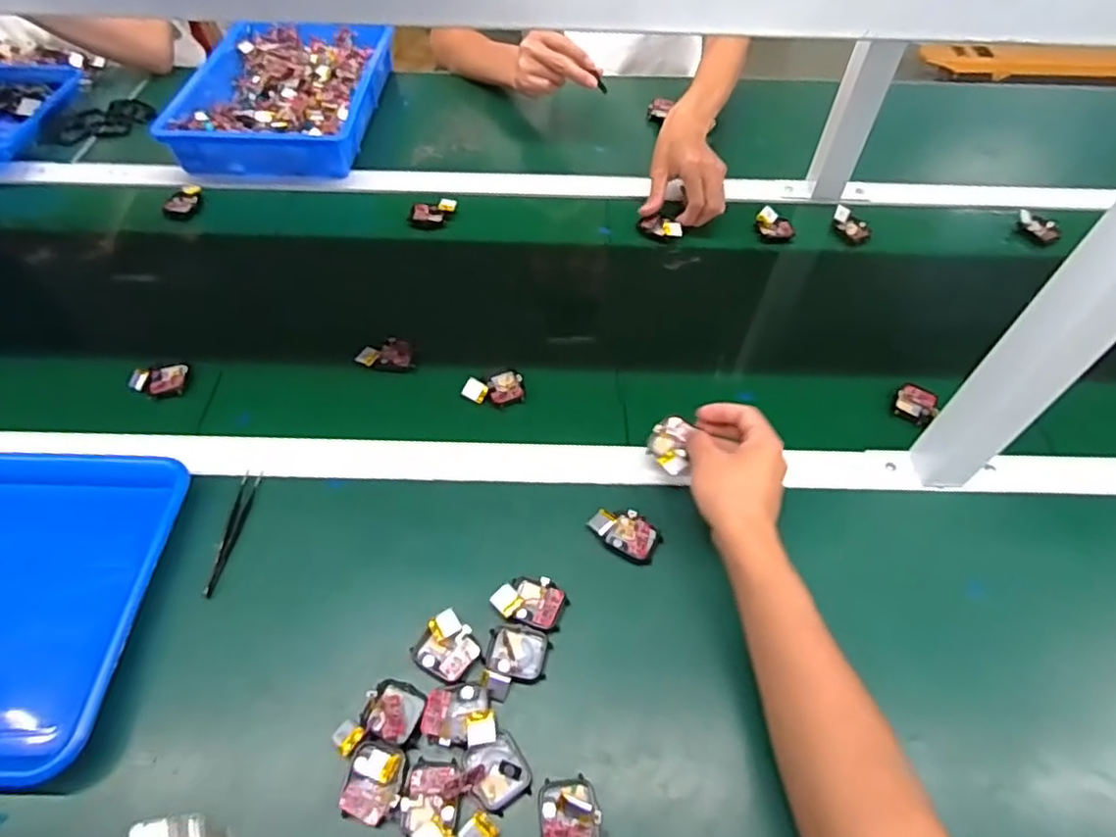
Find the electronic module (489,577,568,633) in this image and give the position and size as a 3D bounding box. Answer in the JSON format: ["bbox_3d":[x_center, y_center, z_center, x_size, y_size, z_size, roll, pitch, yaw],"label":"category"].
[{"bbox_3d":[-0.023,0.145,0.508,0.055,0.012,0.037,12,55,7],"label":"electronic module"}]

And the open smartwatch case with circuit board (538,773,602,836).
[{"bbox_3d":[0.008,0.265,0.424,0.039,0.016,0.048,-3,54,-3],"label":"open smartwatch case with circuit board"}]

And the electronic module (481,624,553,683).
[{"bbox_3d":[-0.031,0.179,0.487,0.046,0.013,0.039,10,54,6],"label":"electronic module"}]

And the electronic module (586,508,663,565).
[{"bbox_3d":[0.058,0.097,0.544,0.060,0.010,0.039,30,59,19],"label":"electronic module"}]

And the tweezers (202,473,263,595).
[{"bbox_3d":[-0.275,0.095,0.542,0.015,0.007,0.113,2,54,0],"label":"tweezers"}]

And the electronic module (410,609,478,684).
[{"bbox_3d":[-0.083,0.173,0.484,0.045,0.012,0.042,31,59,20],"label":"electronic module"}]

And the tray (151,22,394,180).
[{"bbox_3d":[-0.392,-0.480,0.936,0.260,0.063,0.354,1,54,0],"label":"tray"}]

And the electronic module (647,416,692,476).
[{"bbox_3d":[0.096,0.023,0.554,0.033,0.012,0.055,7,54,4],"label":"electronic module"}]

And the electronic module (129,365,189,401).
[{"bbox_3d":[-0.400,-0.039,0.641,0.052,0.010,0.033,-5,54,-5],"label":"electronic module"}]

